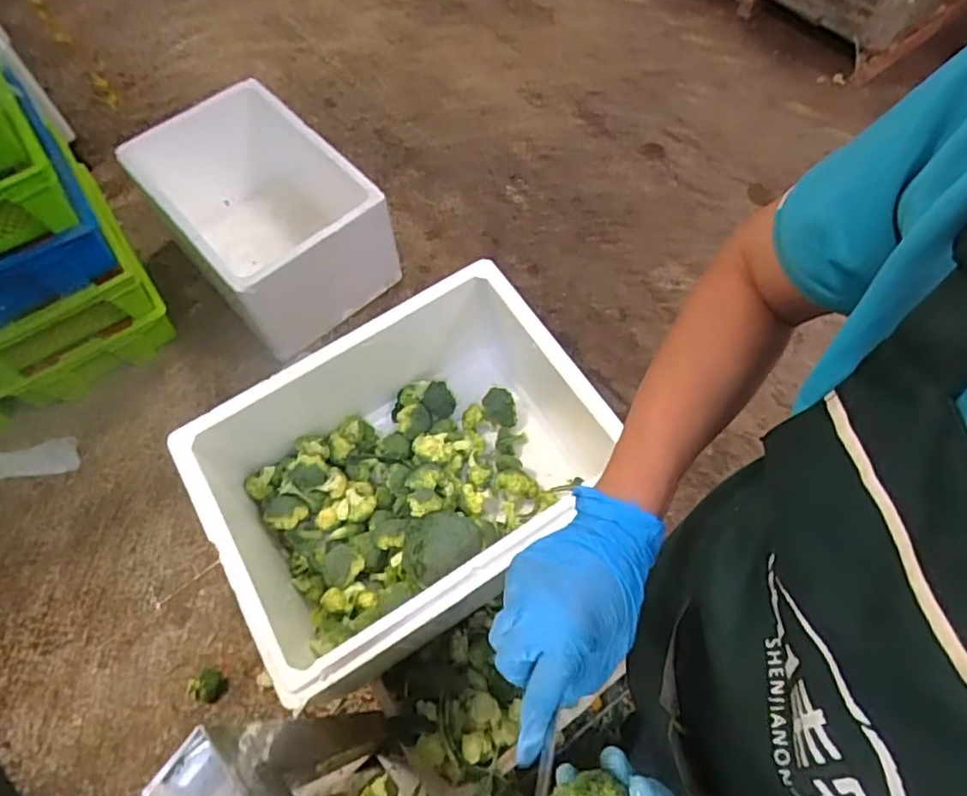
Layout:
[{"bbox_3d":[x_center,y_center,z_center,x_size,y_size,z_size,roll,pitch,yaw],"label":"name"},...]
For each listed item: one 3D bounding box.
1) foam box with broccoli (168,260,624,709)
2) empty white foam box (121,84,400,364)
[{"bbox_3d":[-0.110,0.113,0.941,0.552,0.243,0.408,-32,67,-13],"label":"foam box with broccoli"},{"bbox_3d":[-0.539,-0.460,1.533,0.403,0.354,0.568,-39,69,-16],"label":"empty white foam box"}]

